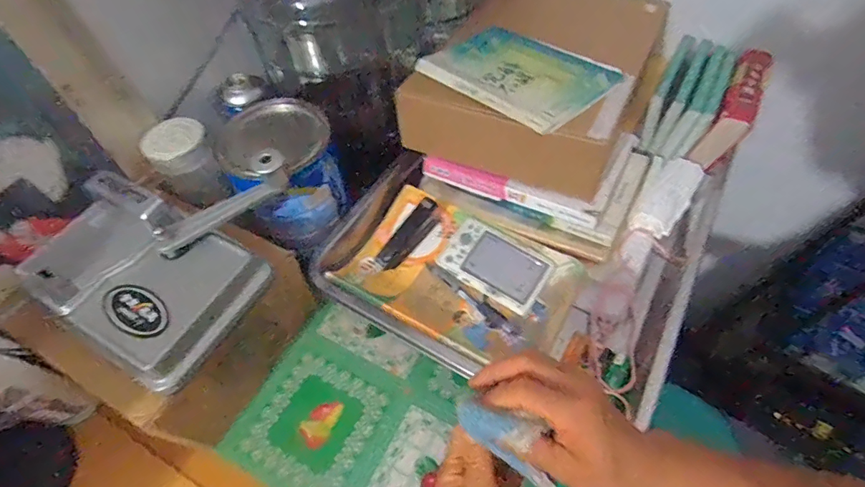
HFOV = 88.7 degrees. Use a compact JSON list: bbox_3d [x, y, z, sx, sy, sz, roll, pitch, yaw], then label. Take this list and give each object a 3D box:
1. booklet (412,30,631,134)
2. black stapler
[{"bbox_3d":[0.106,-0.212,0.543,0.155,0.008,0.201,-36,58,-24],"label":"booklet"},{"bbox_3d":[-0.027,-0.013,0.556,0.027,0.027,0.110,30,63,22],"label":"black stapler"}]

